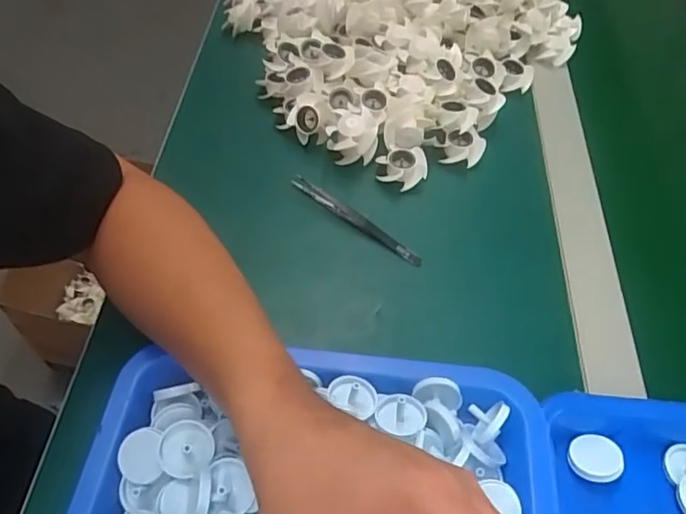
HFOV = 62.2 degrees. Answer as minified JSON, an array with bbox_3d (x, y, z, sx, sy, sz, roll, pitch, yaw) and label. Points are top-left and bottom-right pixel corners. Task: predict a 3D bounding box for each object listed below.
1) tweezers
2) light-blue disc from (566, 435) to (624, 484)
[{"bbox_3d":[0.010,-0.032,0.470,0.130,0.009,0.013,36,61,22],"label":"tweezers"},{"bbox_3d":[0.156,0.123,0.350,0.031,0.006,0.029,-11,37,8],"label":"light-blue disc"}]

